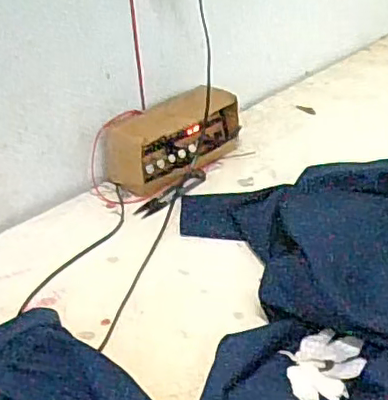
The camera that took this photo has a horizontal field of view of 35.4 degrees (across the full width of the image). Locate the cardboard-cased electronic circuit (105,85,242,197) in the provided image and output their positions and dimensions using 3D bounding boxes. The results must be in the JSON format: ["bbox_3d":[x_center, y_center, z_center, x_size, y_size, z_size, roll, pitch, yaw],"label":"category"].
[{"bbox_3d":[-0.026,-0.082,0.809,0.186,0.081,0.072,-30,39,-35],"label":"cardboard-cased electronic circuit"}]

